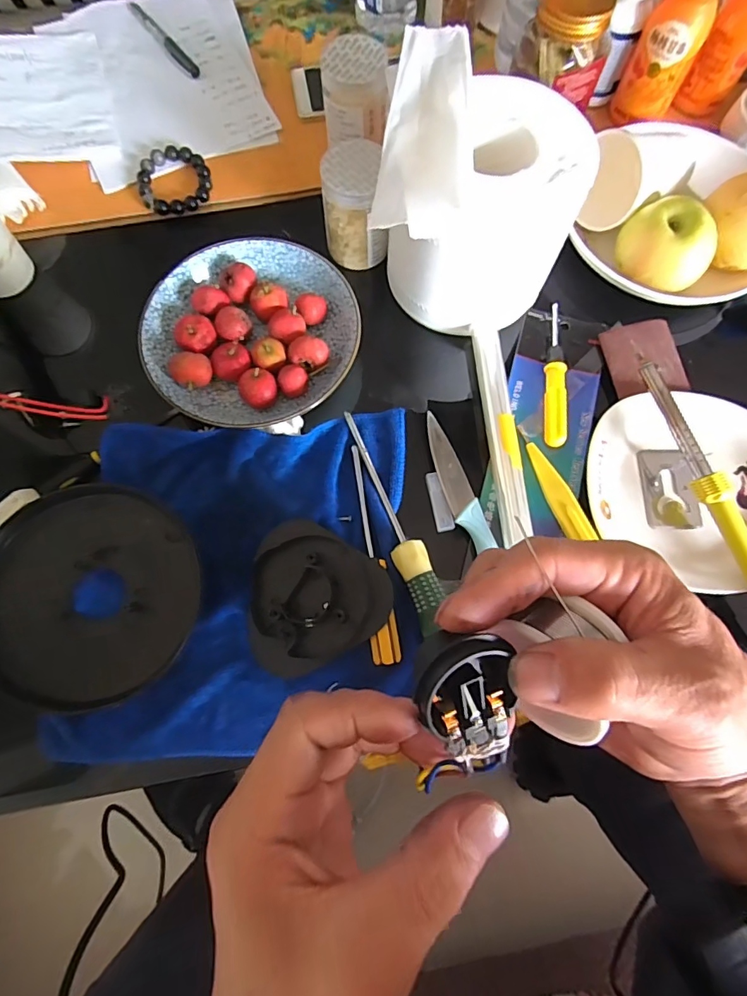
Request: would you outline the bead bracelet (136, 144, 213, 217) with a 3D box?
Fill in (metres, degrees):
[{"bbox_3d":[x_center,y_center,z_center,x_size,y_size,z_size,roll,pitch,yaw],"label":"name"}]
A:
[{"bbox_3d":[-0.197,-0.316,0.473,0.069,0.009,0.070,-10,75,-4],"label":"bead bracelet"}]

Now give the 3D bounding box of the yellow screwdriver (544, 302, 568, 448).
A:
[{"bbox_3d":[0.161,-0.111,0.424,0.016,0.015,0.138,5,75,0],"label":"yellow screwdriver"}]

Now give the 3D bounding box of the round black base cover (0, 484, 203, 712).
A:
[{"bbox_3d":[-0.212,0.069,0.355,0.157,0.021,0.158,0,75,-1],"label":"round black base cover"}]

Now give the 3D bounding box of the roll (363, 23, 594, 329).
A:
[{"bbox_3d":[0.085,-0.250,0.399,0.148,0.131,0.174,8,75,1],"label":"roll"}]

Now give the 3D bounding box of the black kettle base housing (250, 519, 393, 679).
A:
[{"bbox_3d":[-0.048,0.067,0.357,0.106,0.016,0.104,0,75,-1],"label":"black kettle base housing"}]

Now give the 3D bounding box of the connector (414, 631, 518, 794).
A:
[{"bbox_3d":[0.032,0.073,0.165,0.036,0.030,0.050,0,75,-1],"label":"connector"}]

